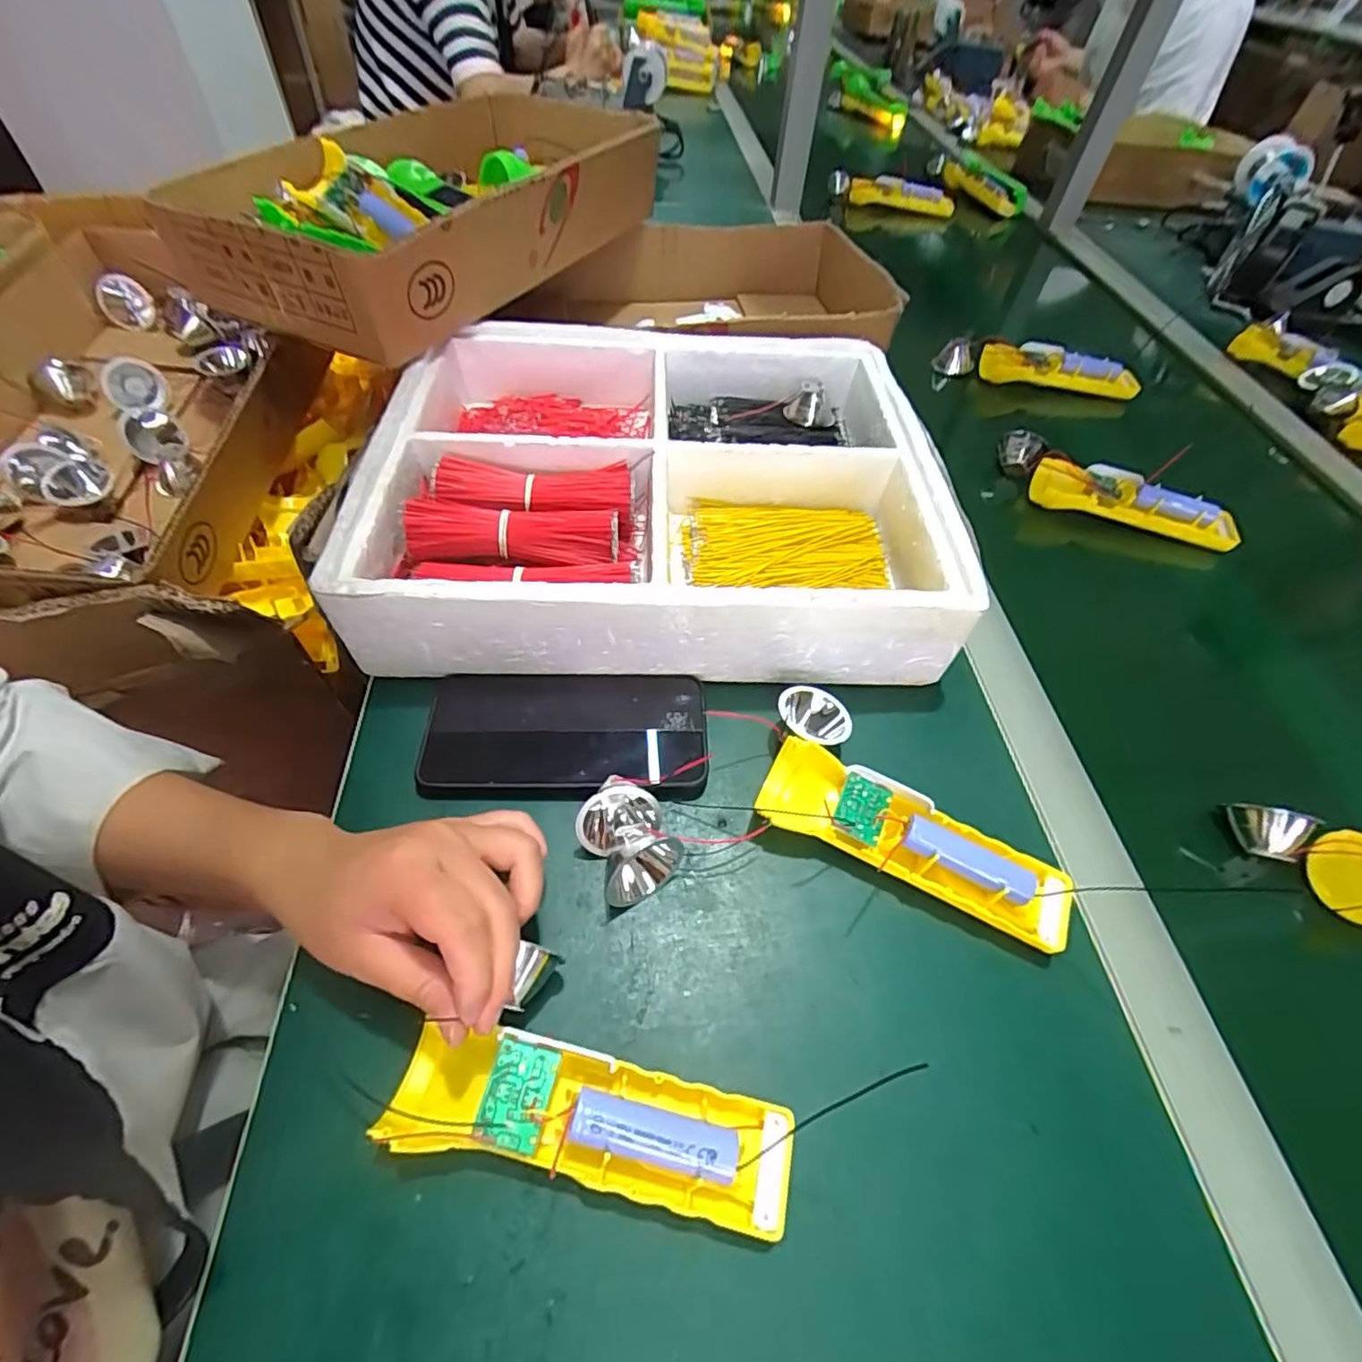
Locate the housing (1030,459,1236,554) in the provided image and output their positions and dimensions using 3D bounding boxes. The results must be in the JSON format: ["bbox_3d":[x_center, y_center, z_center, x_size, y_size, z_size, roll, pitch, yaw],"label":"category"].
[{"bbox_3d":[0.388,-0.154,0.531,0.162,0.033,0.038,17,54,9],"label":"housing"}]

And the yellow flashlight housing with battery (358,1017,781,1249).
[{"bbox_3d":[-0.036,0.179,0.252,0.164,0.028,0.044,11,55,3],"label":"yellow flashlight housing with battery"}]

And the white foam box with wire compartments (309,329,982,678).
[{"bbox_3d":[-0.015,-0.150,0.460,0.374,0.080,0.309,1,53,-2],"label":"white foam box with wire compartments"}]

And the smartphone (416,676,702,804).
[{"bbox_3d":[-0.070,0.031,0.371,0.166,0.016,0.085,1,54,-1],"label":"smartphone"}]

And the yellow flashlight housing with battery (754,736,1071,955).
[{"bbox_3d":[0.122,0.086,0.332,0.160,0.028,0.047,22,57,14],"label":"yellow flashlight housing with battery"}]

